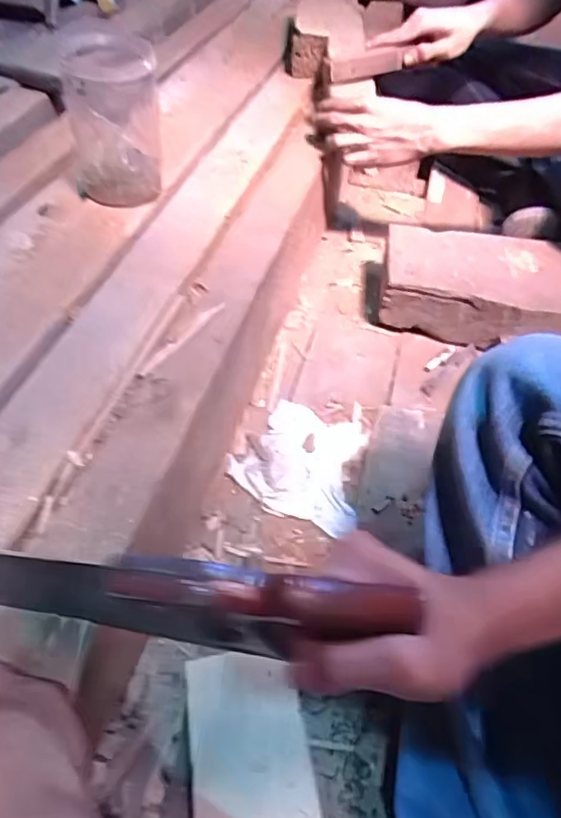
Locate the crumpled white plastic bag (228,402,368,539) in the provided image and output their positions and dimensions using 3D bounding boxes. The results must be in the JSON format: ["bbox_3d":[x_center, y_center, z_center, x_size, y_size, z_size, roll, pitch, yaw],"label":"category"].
[{"bbox_3d":[0.025,0.048,0.610,0.131,0.014,0.143,19,49,8],"label":"crumpled white plastic bag"}]

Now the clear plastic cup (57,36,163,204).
[{"bbox_3d":[-0.190,-0.330,0.671,0.096,0.157,0.097,-4,49,-4],"label":"clear plastic cup"}]

